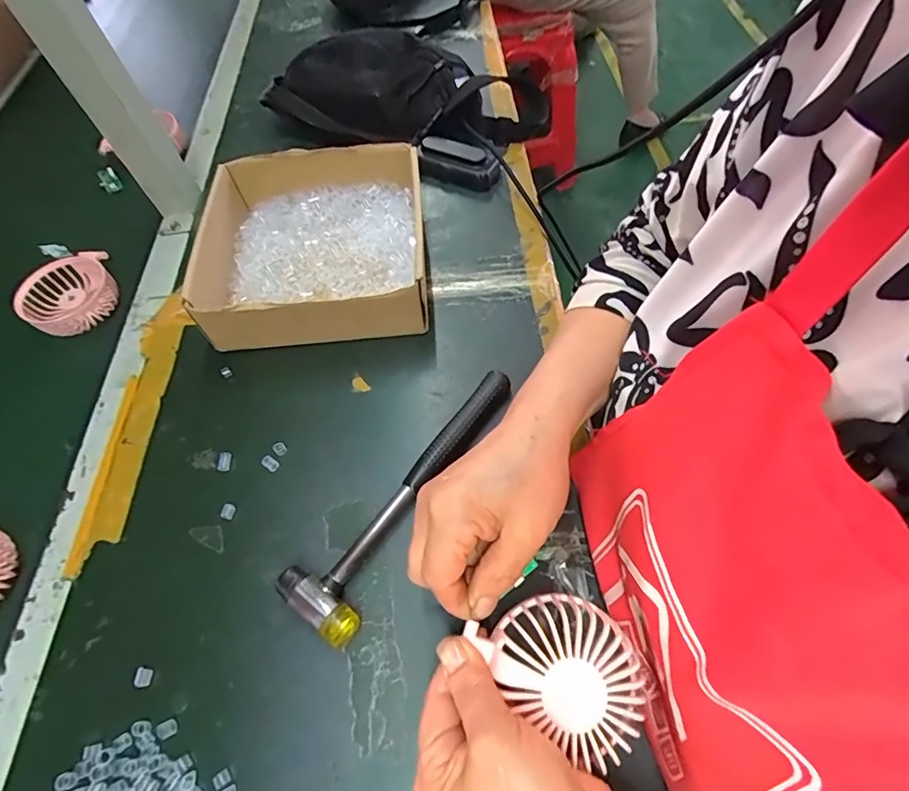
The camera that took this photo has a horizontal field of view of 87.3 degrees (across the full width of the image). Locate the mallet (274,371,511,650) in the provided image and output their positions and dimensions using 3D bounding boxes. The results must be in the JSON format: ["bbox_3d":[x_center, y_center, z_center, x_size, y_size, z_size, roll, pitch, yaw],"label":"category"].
[{"bbox_3d":[-0.035,0.067,0.369,0.059,0.024,0.232,28,65,18],"label":"mallet"}]

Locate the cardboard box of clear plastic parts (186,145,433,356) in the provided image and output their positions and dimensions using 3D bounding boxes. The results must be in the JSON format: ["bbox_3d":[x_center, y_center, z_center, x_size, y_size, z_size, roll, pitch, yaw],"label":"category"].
[{"bbox_3d":[-0.135,-0.154,0.483,0.208,0.070,0.217,-6,59,-1],"label":"cardboard box of clear plastic parts"}]

